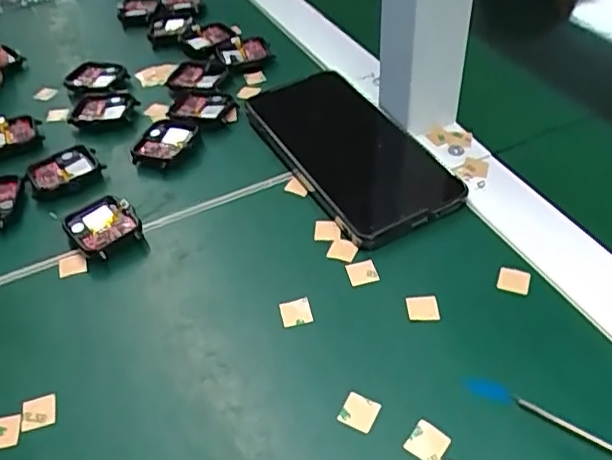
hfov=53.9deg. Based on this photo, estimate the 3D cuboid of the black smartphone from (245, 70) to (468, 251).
[{"bbox_3d":[0.025,-0.058,0.403,0.082,0.017,0.176,-22,47,-18],"label":"black smartphone"}]

